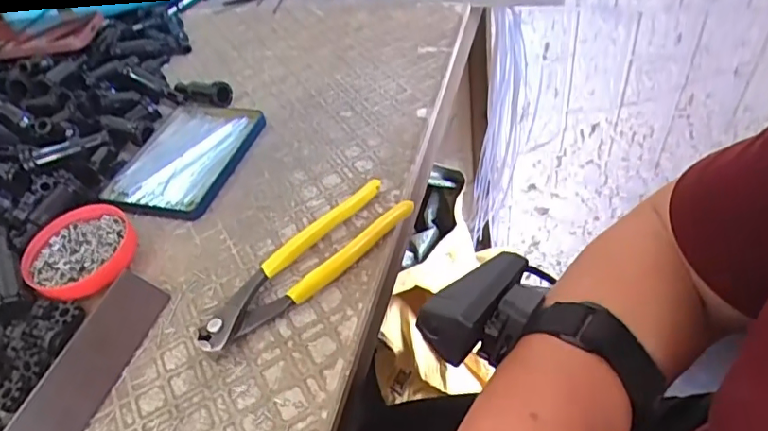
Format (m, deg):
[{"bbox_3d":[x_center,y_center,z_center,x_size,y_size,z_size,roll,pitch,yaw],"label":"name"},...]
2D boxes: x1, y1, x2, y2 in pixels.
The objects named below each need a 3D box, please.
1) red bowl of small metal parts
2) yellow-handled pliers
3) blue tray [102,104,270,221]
[{"bbox_3d":[-0.227,0.027,0.410,0.076,0.016,0.081,-5,46,6],"label":"red bowl of small metal parts"},{"bbox_3d":[-0.055,0.030,0.376,0.165,0.024,0.047,-37,51,-23],"label":"yellow-handled pliers"},{"bbox_3d":[-0.176,-0.054,0.491,0.107,0.012,0.147,3,48,14],"label":"blue tray"}]

